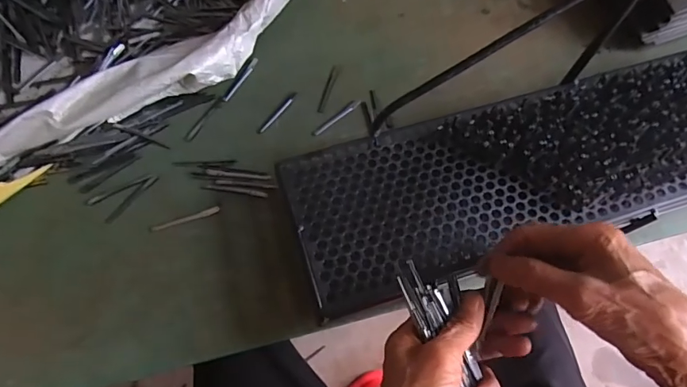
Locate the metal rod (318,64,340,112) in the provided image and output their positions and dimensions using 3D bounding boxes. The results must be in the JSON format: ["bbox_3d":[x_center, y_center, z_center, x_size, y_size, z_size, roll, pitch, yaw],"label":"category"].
[{"bbox_3d":[-0.017,-0.120,0.505,0.008,0.005,0.063,17,67,5],"label":"metal rod"}]

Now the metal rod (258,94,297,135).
[{"bbox_3d":[-0.074,-0.090,0.492,0.008,0.004,0.063,34,70,12],"label":"metal rod"}]

